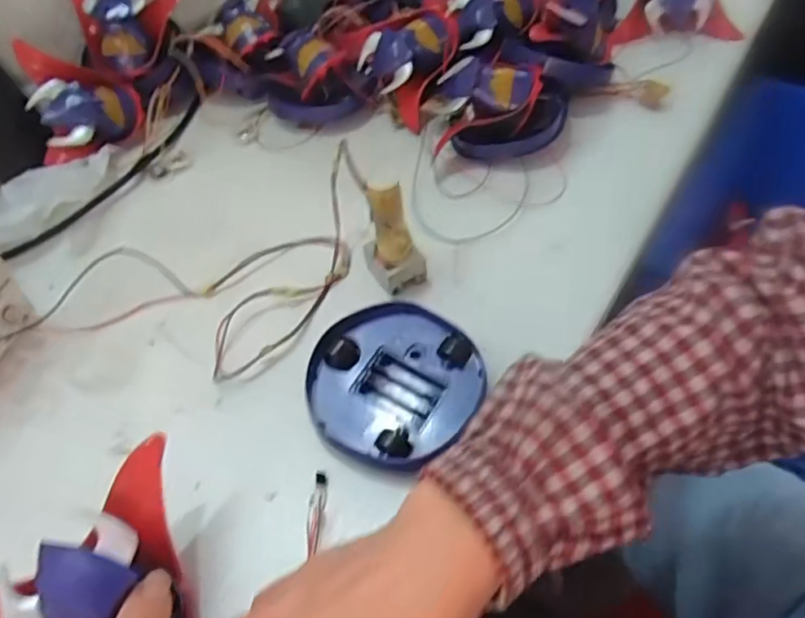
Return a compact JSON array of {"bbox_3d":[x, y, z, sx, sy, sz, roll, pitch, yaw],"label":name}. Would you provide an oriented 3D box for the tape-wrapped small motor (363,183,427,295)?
[{"bbox_3d":[-0.006,-0.054,0.445,0.031,0.098,0.035,-30,53,-17],"label":"tape-wrapped small motor"}]

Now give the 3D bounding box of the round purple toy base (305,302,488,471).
[{"bbox_3d":[-0.006,0.051,0.395,0.104,0.037,0.104,-4,50,5],"label":"round purple toy base"}]

